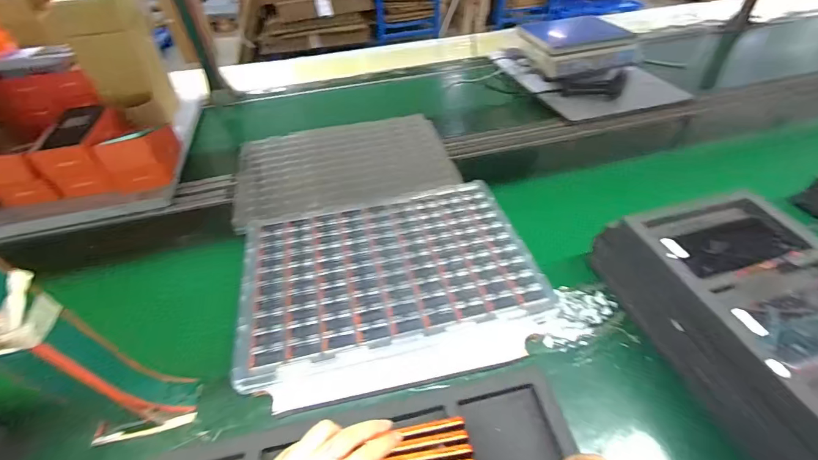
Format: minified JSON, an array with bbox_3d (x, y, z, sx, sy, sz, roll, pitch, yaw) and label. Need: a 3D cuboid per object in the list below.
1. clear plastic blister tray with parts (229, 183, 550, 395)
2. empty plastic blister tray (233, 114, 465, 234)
[{"bbox_3d":[-0.035,0.051,0.574,0.447,0.013,0.289,-12,46,-9],"label":"clear plastic blister tray with parts"},{"bbox_3d":[-0.137,-0.138,0.774,0.439,0.040,0.288,-11,52,-9],"label":"empty plastic blister tray"}]

